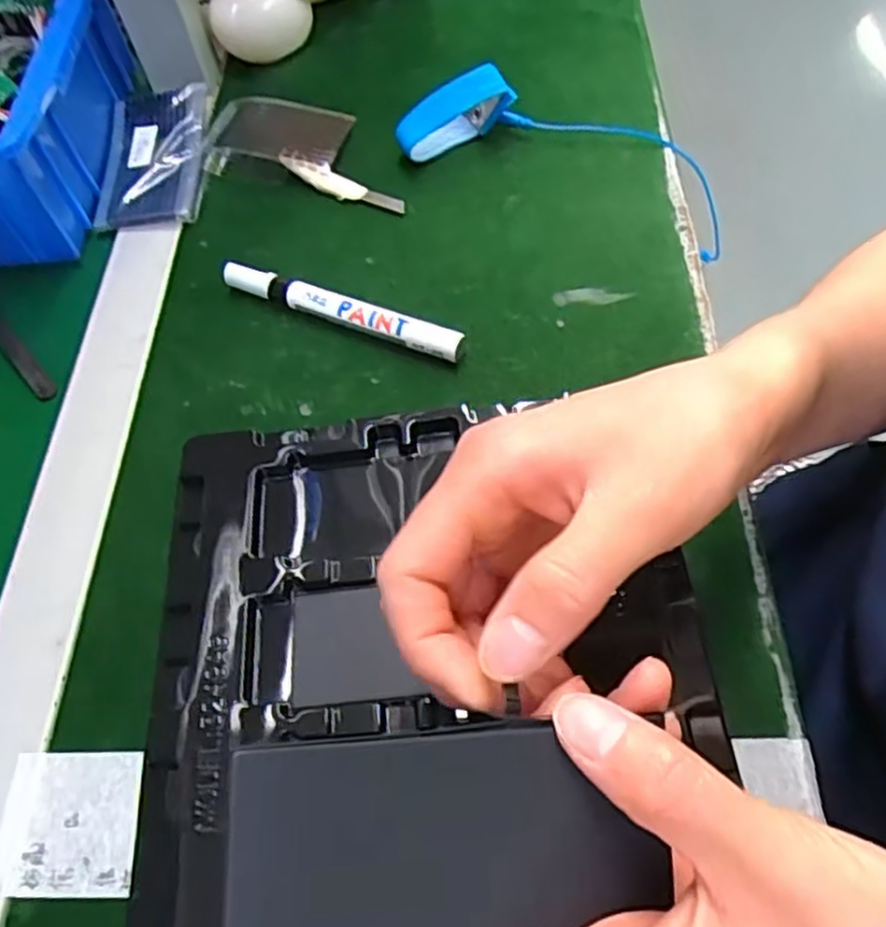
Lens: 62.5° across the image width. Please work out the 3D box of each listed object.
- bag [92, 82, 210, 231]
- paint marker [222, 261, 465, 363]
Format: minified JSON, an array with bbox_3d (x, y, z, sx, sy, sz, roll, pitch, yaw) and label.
[{"bbox_3d":[-0.184,-0.195,0.461,0.064,0.020,0.115,-6,60,1],"label":"bag"},{"bbox_3d":[-0.055,-0.083,0.391,0.141,0.015,0.016,21,64,15],"label":"paint marker"}]

